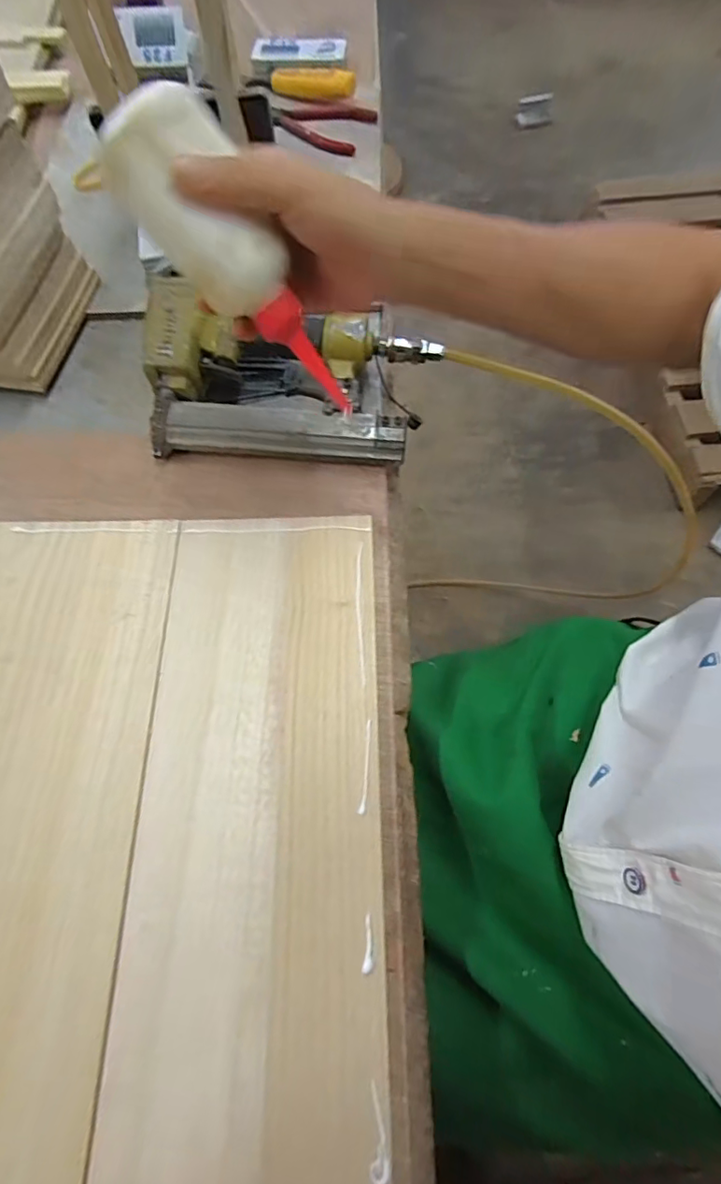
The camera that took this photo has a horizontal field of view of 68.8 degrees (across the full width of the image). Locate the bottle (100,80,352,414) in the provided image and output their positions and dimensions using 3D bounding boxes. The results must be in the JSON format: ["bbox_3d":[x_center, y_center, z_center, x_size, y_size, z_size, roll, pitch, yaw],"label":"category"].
[{"bbox_3d":[-0.061,-0.180,0.298,0.041,0.169,0.062,5,57,49],"label":"bottle"}]

